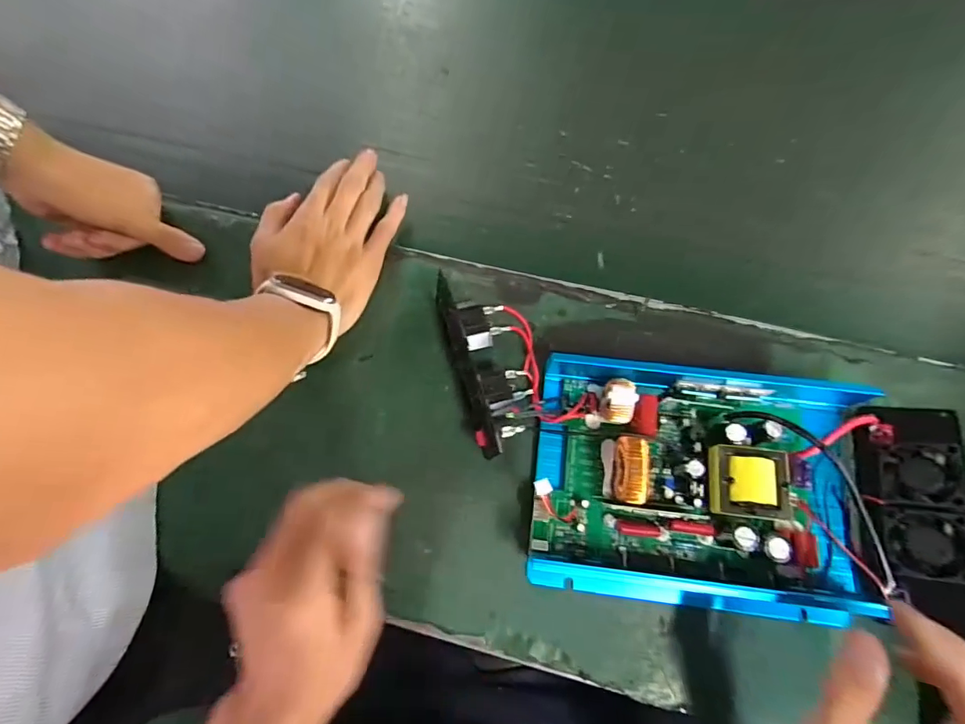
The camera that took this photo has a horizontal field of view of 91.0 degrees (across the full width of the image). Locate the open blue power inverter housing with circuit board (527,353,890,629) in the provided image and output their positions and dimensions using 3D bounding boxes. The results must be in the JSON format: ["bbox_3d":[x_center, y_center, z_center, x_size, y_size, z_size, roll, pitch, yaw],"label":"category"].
[{"bbox_3d":[0.150,0.083,0.326,0.228,0.066,0.165,8,70,3],"label":"open blue power inverter housing with circuit board"}]

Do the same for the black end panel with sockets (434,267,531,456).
[{"bbox_3d":[0.002,-0.007,0.375,0.049,0.036,0.155,-15,70,-6],"label":"black end panel with sockets"}]

